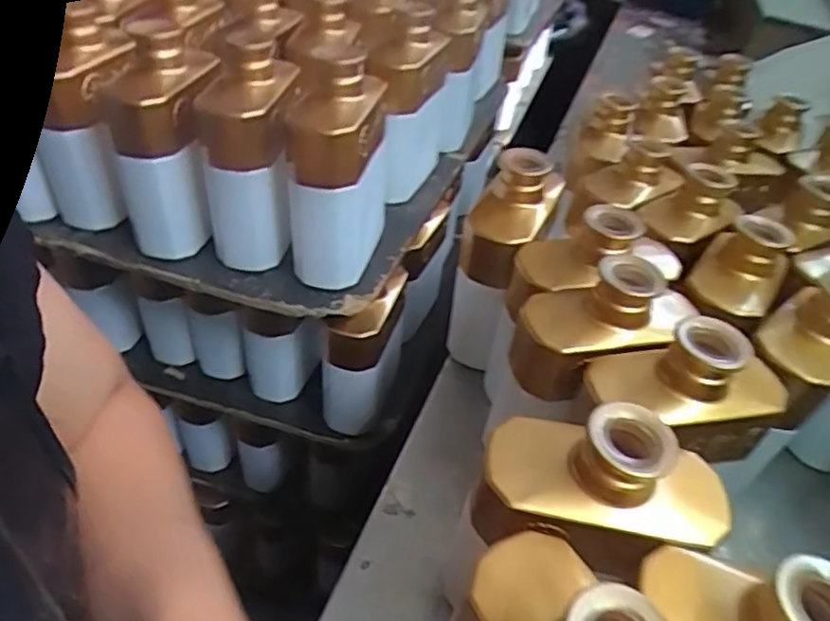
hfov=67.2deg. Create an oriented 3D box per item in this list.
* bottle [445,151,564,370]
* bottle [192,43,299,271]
[{"bbox_3d":[0.068,-0.037,0.490,0.061,0.167,0.091,14,41,10],"label":"bottle"},{"bbox_3d":[-0.127,-0.119,0.487,0.063,0.156,0.082,2,41,-5],"label":"bottle"}]

